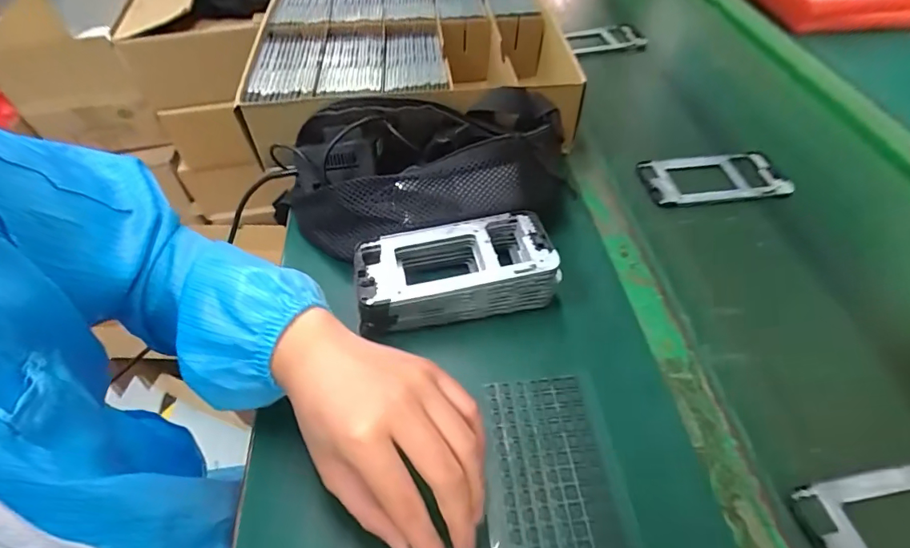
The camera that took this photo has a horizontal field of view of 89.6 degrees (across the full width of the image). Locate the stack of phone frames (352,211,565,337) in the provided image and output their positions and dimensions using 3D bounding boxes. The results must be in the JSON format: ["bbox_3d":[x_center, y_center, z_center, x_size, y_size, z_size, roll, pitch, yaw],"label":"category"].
[{"bbox_3d":[-0.002,-0.003,0.388,0.159,0.049,0.076,-9,52,-10],"label":"stack of phone frames"}]

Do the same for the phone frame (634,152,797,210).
[{"bbox_3d":[0.293,-0.111,0.518,0.157,0.011,0.079,-5,51,-6],"label":"phone frame"}]

